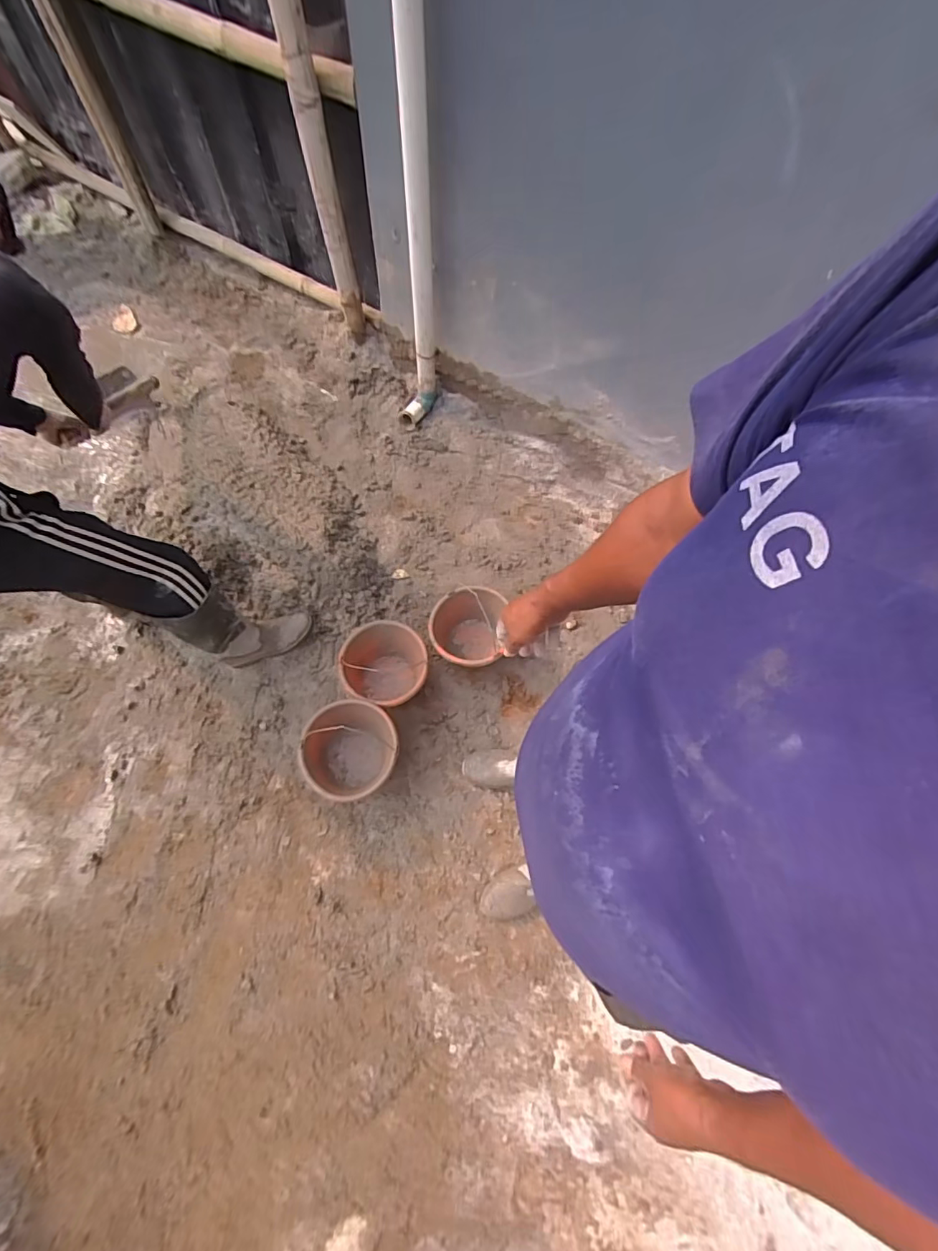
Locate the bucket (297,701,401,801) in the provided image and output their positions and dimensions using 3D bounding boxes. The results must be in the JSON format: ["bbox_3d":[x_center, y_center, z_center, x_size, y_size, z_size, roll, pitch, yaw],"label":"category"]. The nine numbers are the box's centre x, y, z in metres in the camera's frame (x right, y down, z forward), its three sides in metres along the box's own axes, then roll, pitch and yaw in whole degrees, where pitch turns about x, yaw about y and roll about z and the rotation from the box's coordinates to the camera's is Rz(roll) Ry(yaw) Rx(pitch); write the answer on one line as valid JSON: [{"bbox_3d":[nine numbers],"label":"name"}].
[{"bbox_3d":[-0.298,0.333,1.345,0.222,0.178,0.241,1,66,-1],"label":"bucket"}]

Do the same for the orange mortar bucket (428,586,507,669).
[{"bbox_3d":[-0.011,0.021,1.544,0.198,0.199,0.244,8,66,5],"label":"orange mortar bucket"}]

